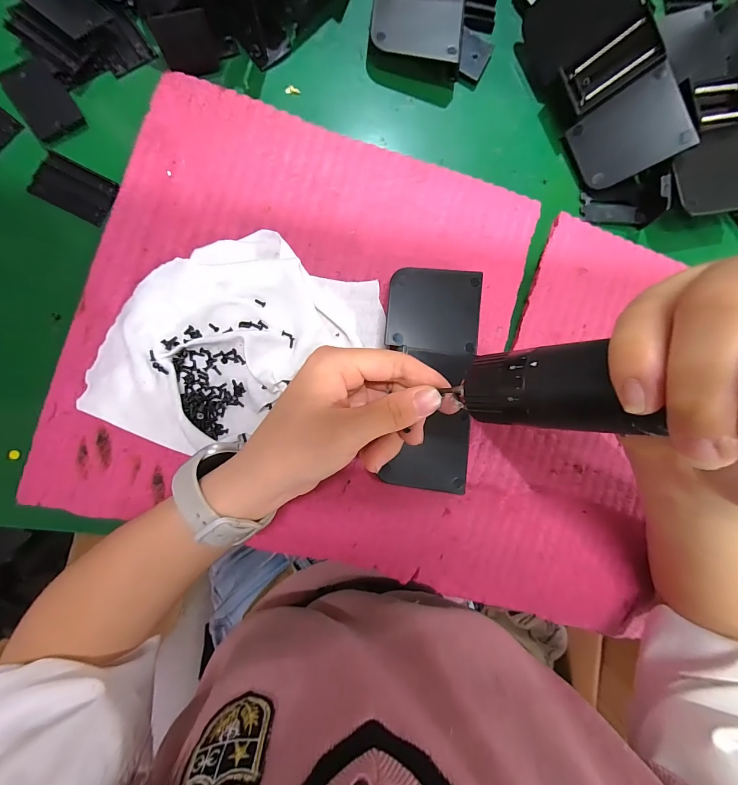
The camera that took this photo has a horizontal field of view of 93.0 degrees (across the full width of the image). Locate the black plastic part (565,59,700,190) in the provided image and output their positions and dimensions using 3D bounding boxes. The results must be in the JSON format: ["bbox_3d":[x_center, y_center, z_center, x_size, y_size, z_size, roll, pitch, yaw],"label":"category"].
[{"bbox_3d":[0.203,-0.202,0.275,0.007,0.068,0.060,-38,102,-50],"label":"black plastic part"}]

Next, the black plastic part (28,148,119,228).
[{"bbox_3d":[-0.214,-0.149,0.257,0.056,0.008,0.034,25,85,-5],"label":"black plastic part"}]

